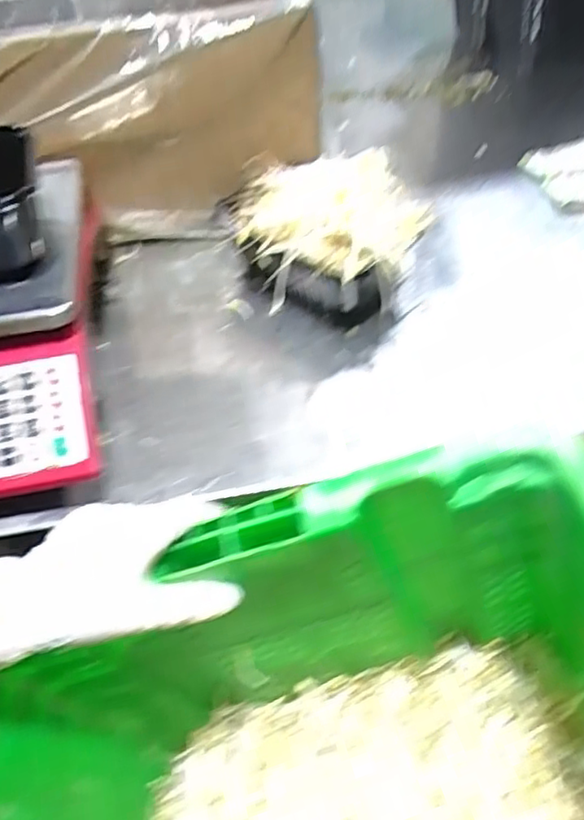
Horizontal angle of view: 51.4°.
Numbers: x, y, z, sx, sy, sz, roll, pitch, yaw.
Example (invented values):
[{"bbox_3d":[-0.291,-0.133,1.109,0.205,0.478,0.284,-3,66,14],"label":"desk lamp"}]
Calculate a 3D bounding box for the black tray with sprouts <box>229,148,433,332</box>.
[{"bbox_3d":[0.029,-0.148,0.551,0.179,0.107,0.129,4,50,7],"label":"black tray with sprouts"}]

